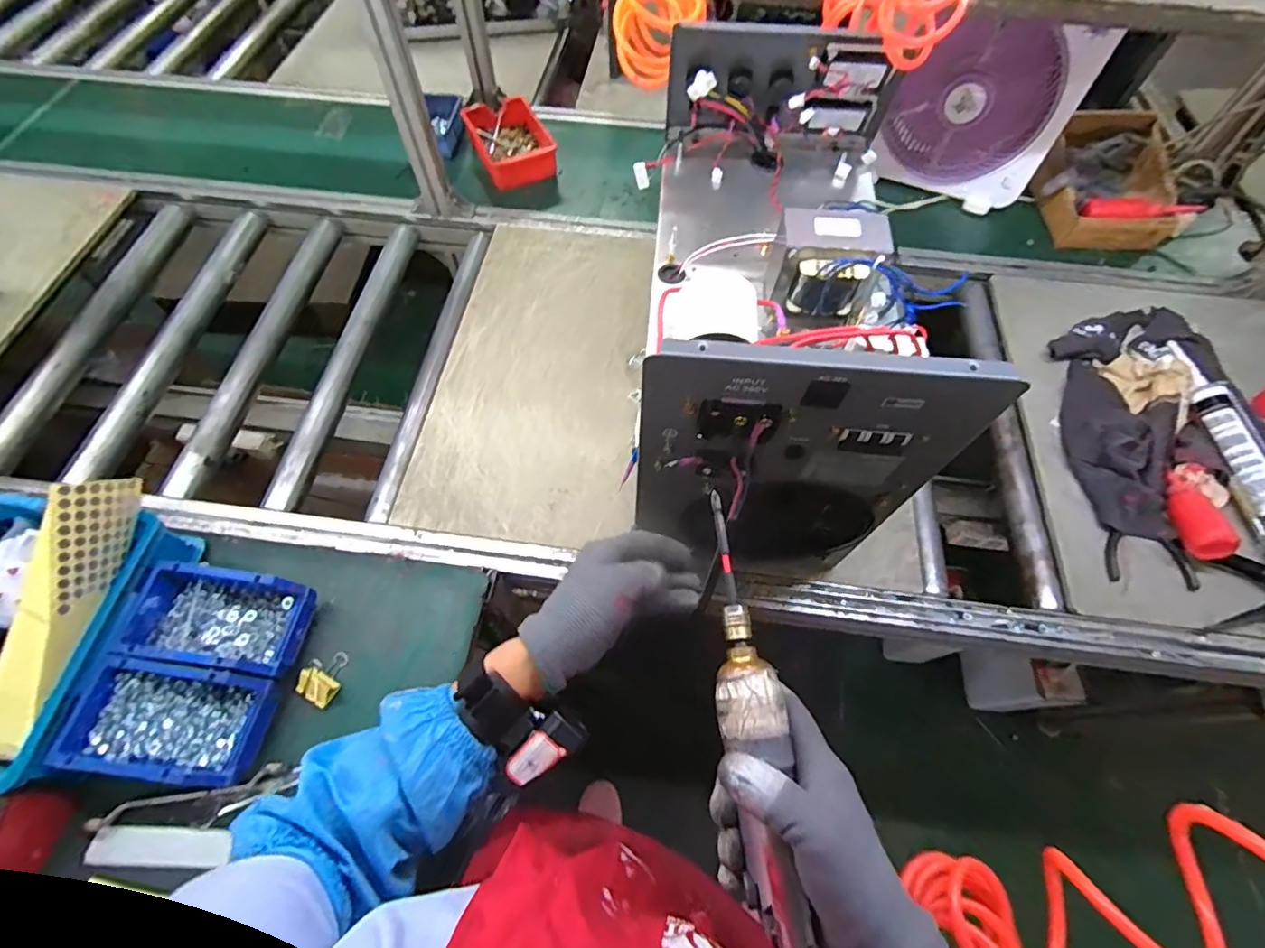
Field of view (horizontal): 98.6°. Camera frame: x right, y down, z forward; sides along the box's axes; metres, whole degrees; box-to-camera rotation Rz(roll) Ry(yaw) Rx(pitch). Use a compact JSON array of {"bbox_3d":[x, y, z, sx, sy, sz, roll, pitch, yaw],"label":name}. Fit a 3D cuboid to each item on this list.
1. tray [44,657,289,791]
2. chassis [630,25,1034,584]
[{"bbox_3d":[-0.460,0.253,0.552,0.158,0.072,0.103,7,63,2],"label":"tray"},{"bbox_3d":[0.155,-0.196,0.623,0.247,0.338,0.499,3,61,3],"label":"chassis"}]

